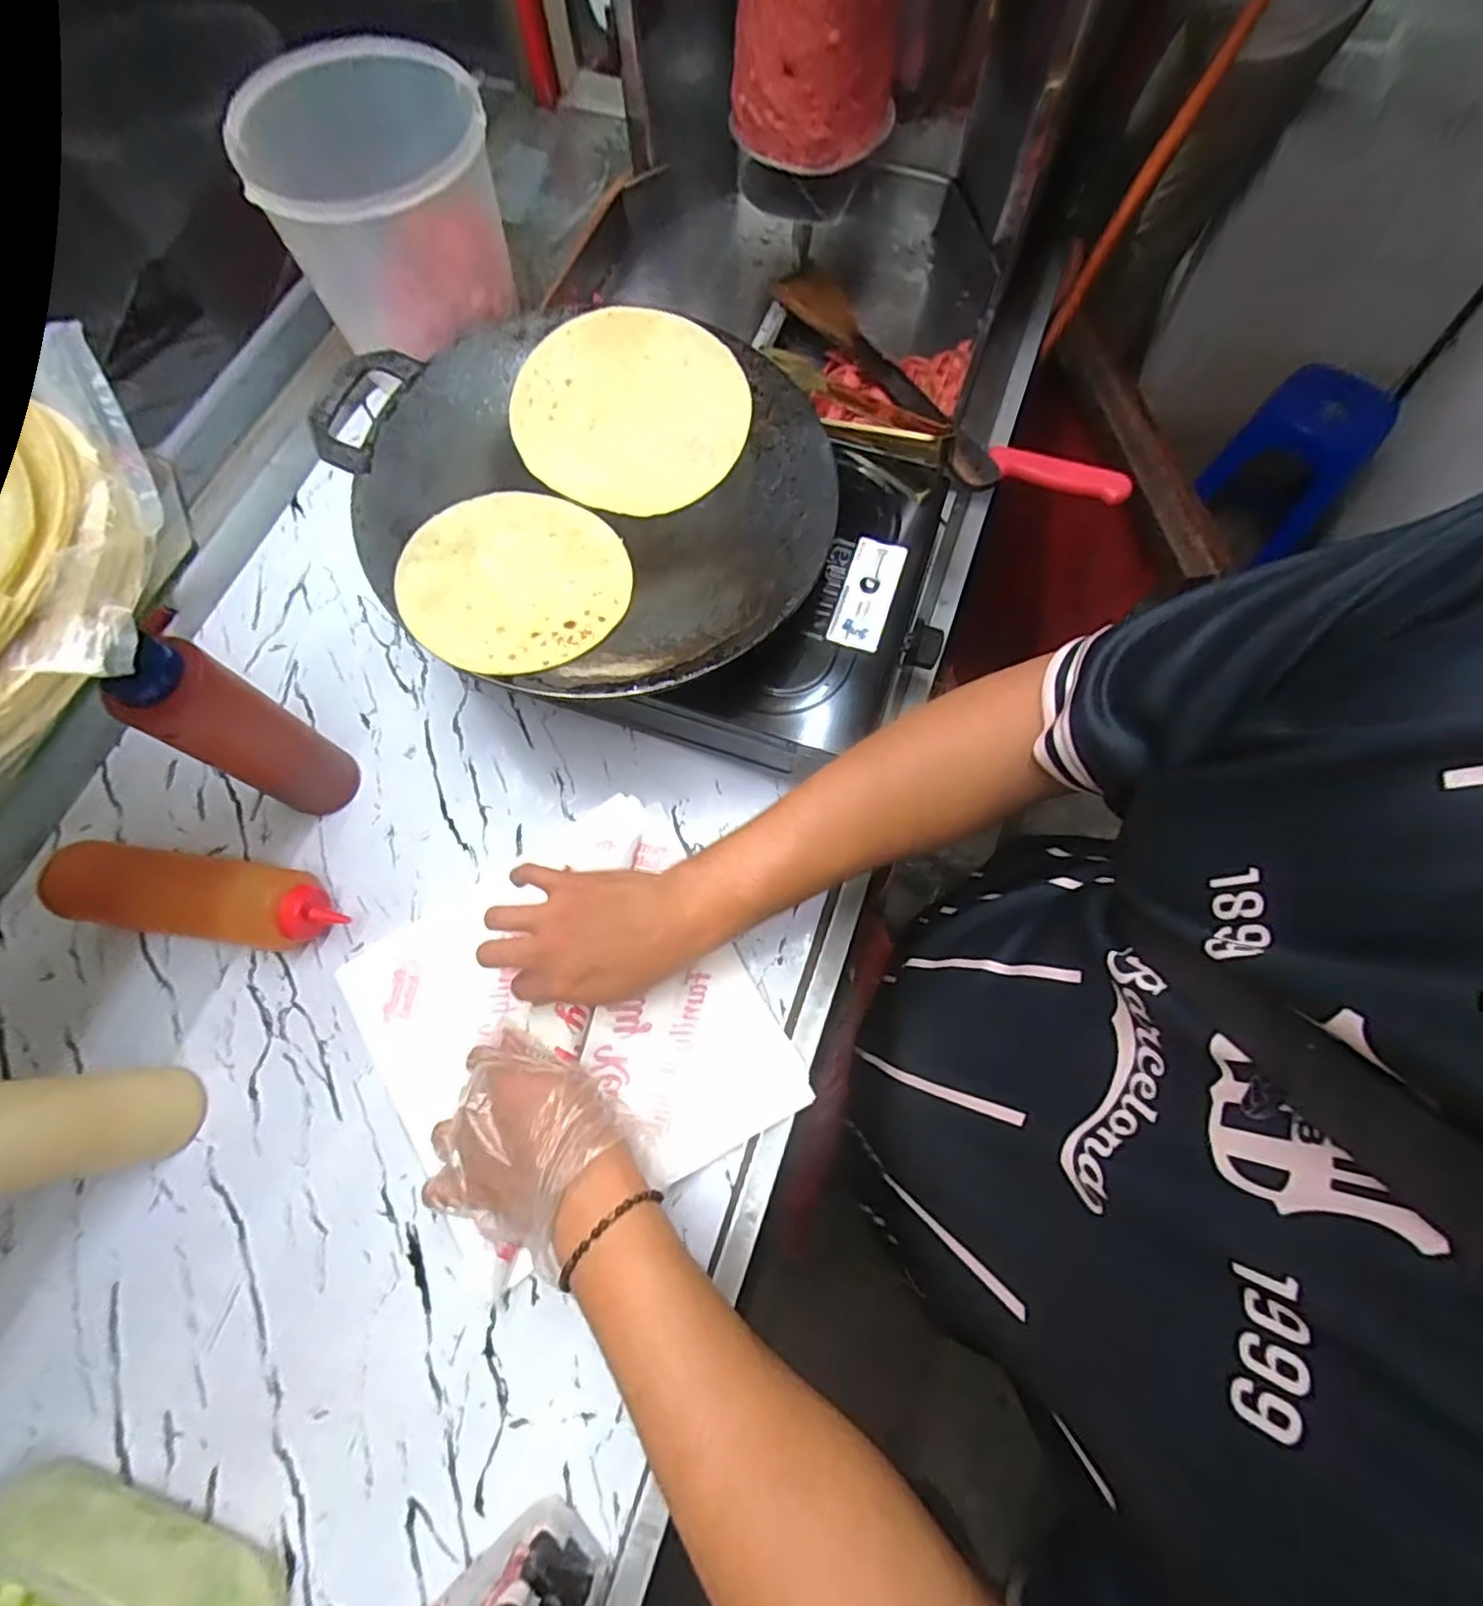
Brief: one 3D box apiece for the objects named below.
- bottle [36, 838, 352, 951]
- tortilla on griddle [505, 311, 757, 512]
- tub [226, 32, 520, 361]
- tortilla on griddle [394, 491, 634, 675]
[{"bbox_3d":[-0.407,0.070,0.495,0.211,0.051,0.066,8,68,4],"label":"bottle"},{"bbox_3d":[-0.084,-0.299,0.506,0.173,0.016,0.164,3,80,1],"label":"tortilla on griddle"},{"bbox_3d":[-0.303,-0.518,0.580,0.187,0.152,0.153,-23,70,-9],"label":"tub"},{"bbox_3d":[-0.153,-0.153,0.452,0.146,0.010,0.147,2,65,-4],"label":"tortilla on griddle"}]

